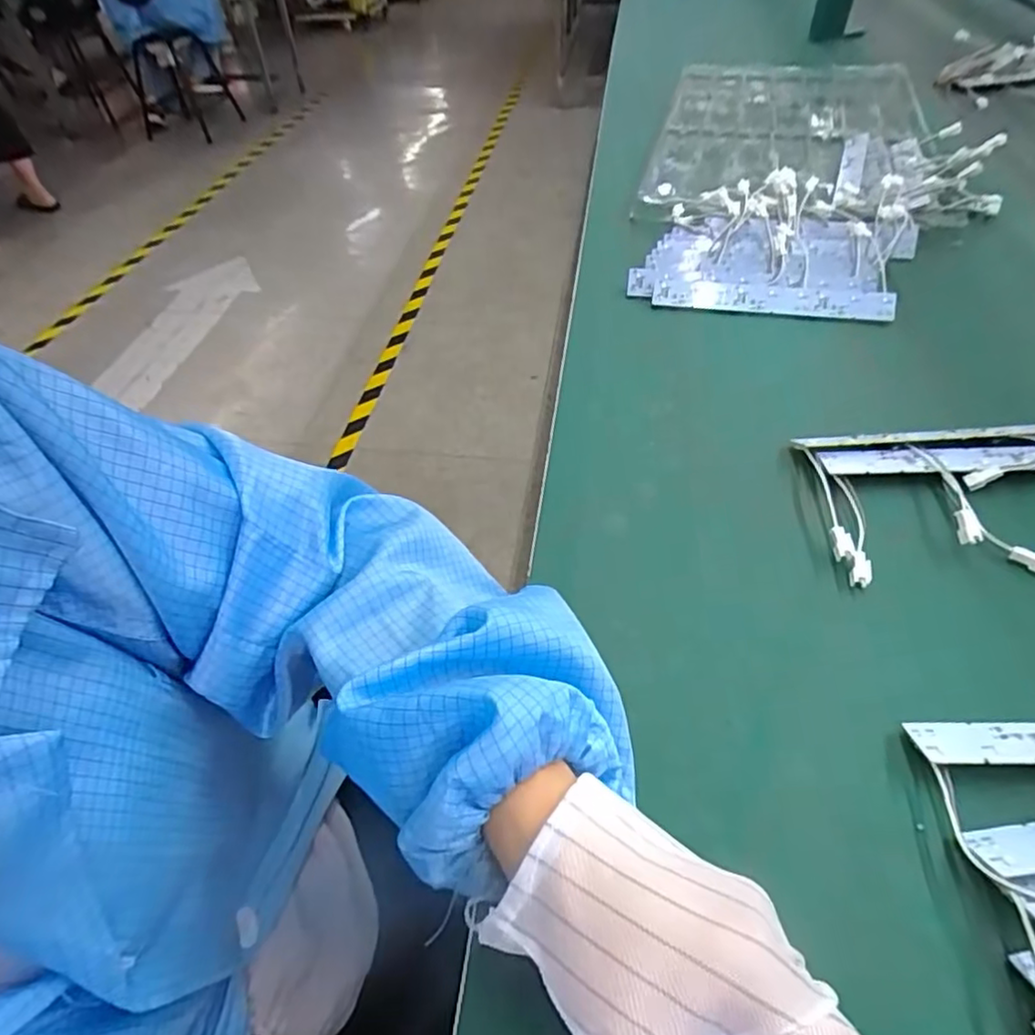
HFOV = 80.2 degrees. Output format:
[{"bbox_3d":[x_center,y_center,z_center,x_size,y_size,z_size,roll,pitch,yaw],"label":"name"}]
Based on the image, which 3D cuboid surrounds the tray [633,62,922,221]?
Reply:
[{"bbox_3d":[0.352,-0.501,0.794,0.321,0.028,0.570,10,50,12],"label":"tray"}]

